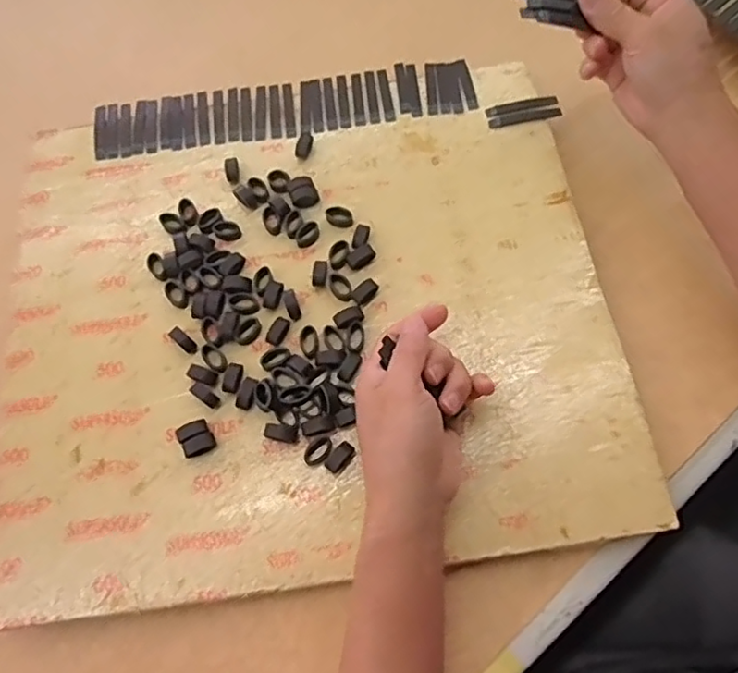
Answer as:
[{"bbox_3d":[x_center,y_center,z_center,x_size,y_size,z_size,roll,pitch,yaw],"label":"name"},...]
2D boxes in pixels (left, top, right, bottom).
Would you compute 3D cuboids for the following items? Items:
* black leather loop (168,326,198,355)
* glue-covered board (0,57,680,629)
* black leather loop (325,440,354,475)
[{"bbox_3d":[-0.135,0.003,0.451,0.026,0.006,0.010,39,74,17],"label":"black leather loop"},{"bbox_3d":[-0.045,-0.037,0.465,0.420,0.015,0.408,-9,67,0],"label":"glue-covered board"},{"bbox_3d":[-0.019,0.082,0.415,0.012,0.007,0.022,38,74,17],"label":"black leather loop"}]

